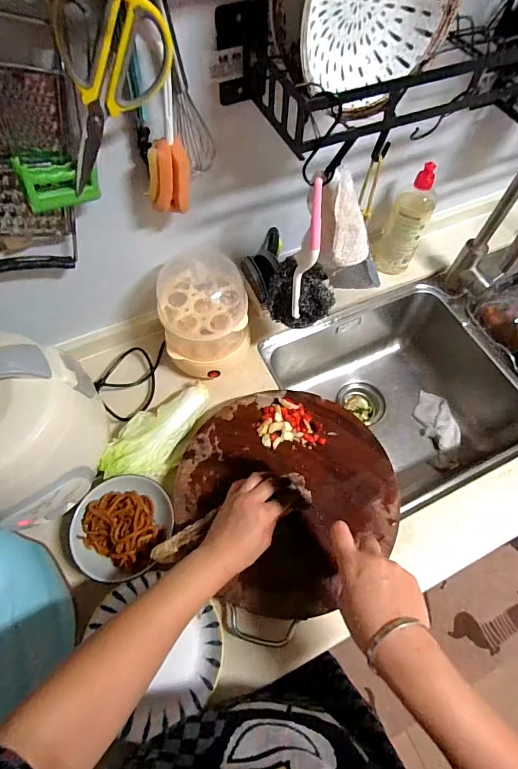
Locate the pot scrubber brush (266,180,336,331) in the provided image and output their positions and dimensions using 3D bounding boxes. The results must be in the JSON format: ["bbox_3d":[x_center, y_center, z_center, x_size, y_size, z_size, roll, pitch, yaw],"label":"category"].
[{"bbox_3d":[0.064,-0.164,0.527,0.094,0.191,0.082,7,63,2],"label":"pot scrubber brush"}]

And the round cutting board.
[{"bbox_3d":[0.040,0.147,0.579,0.295,0.034,0.302,1,63,-2],"label":"round cutting board"}]

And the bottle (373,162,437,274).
[{"bbox_3d":[0.280,-0.304,0.743,0.075,0.205,0.048,21,64,9],"label":"bottle"}]

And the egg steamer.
[{"bbox_3d":[-0.086,-0.107,0.626,0.140,0.166,0.125,4,63,0],"label":"egg steamer"}]

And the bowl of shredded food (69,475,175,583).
[{"bbox_3d":[-0.193,0.199,0.553,0.130,0.041,0.134,1,63,-2],"label":"bowl of shredded food"}]

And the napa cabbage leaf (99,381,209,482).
[{"bbox_3d":[-0.161,0.070,0.624,0.093,0.053,0.188,20,64,8],"label":"napa cabbage leaf"}]

